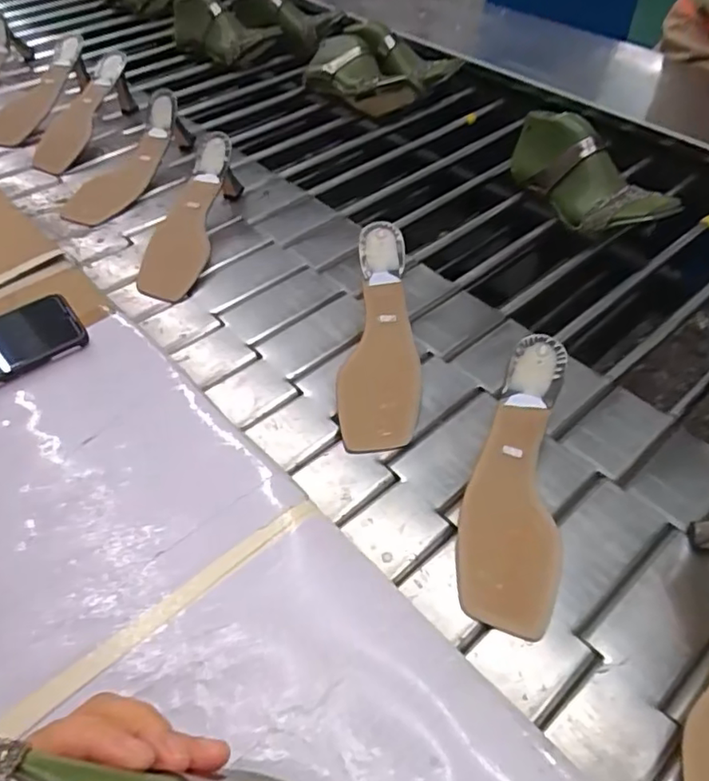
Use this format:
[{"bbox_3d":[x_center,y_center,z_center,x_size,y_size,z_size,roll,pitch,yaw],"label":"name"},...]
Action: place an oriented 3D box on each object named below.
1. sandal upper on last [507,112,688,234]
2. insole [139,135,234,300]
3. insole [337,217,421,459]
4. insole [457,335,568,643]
[{"bbox_3d":[0.278,-0.254,0.721,0.080,0.094,0.212,-21,52,-16],"label":"sandal upper on last"},{"bbox_3d":[-0.197,-0.201,0.694,0.077,0.029,0.225,11,73,11],"label":"insole"},{"bbox_3d":[0.025,-0.053,0.559,0.070,0.021,0.227,1,69,2],"label":"insole"},{"bbox_3d":[0.126,0.067,0.462,0.072,0.028,0.222,9,72,9],"label":"insole"}]

